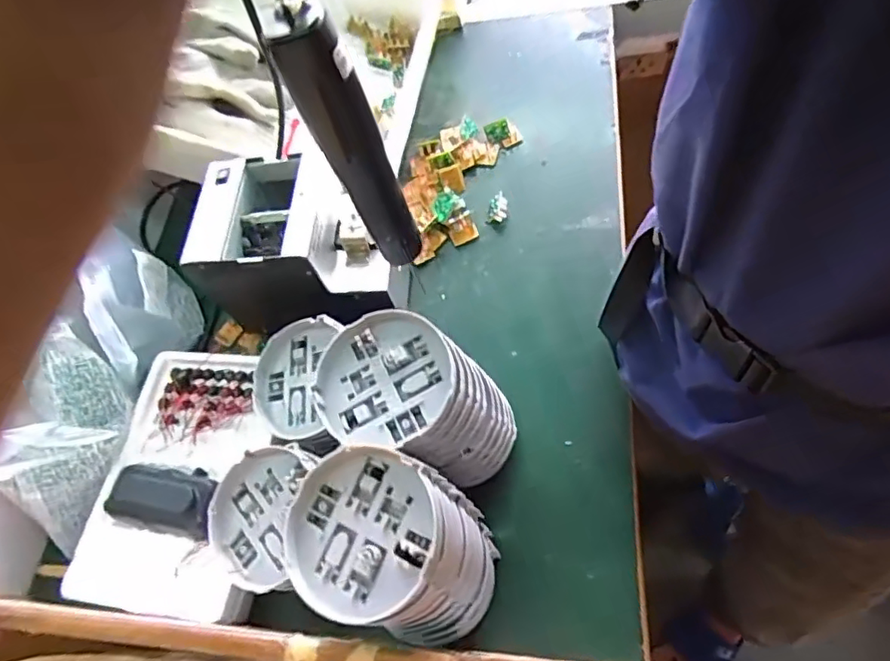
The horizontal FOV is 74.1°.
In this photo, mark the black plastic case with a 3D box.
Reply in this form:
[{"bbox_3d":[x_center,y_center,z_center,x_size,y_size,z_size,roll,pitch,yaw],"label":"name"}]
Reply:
[{"bbox_3d":[-0.260,0.153,0.545,0.115,0.029,0.058,5,63,18],"label":"black plastic case"}]

